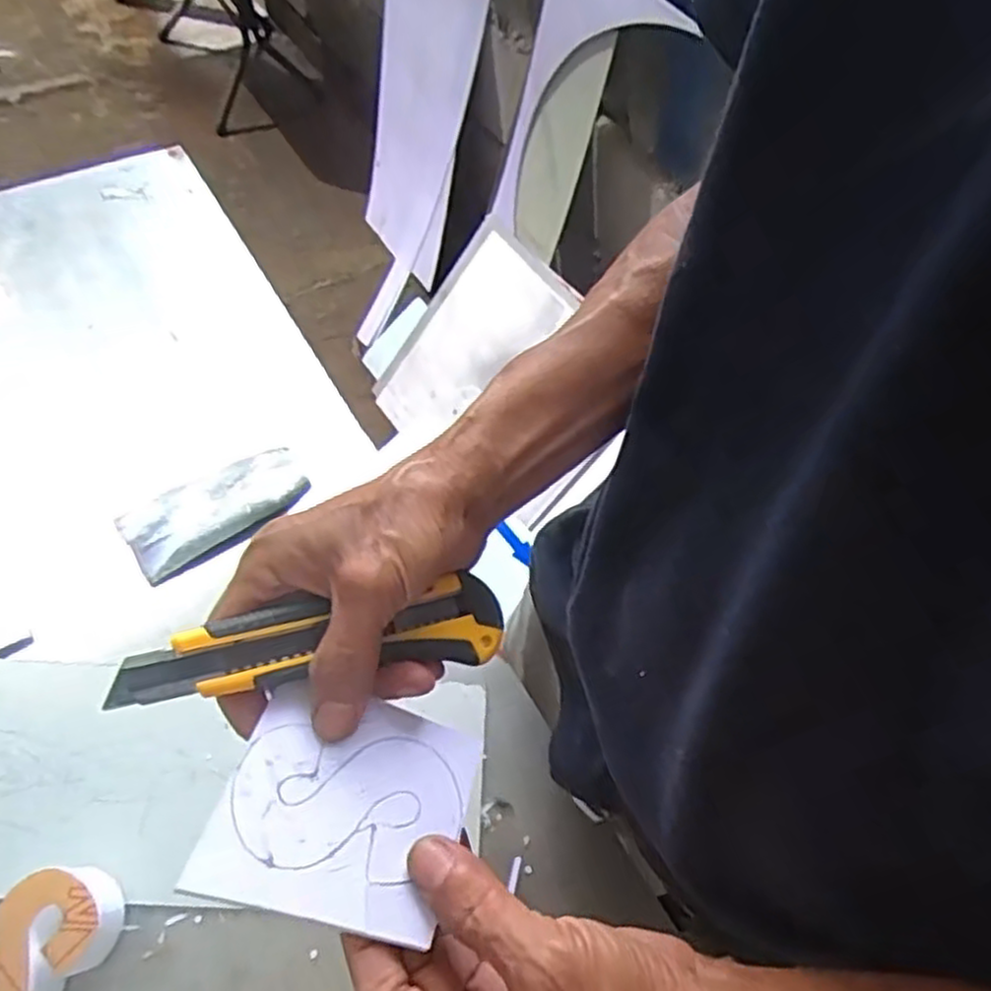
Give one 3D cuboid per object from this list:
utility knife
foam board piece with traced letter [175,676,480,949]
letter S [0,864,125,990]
[{"bbox_3d":[-0.071,0.061,0.315,0.156,0.012,0.033,-5,59,-23],"label":"utility knife"},{"bbox_3d":[-0.057,0.119,0.292,0.089,0.007,0.084,20,46,-5],"label":"foam board piece with traced letter"},{"bbox_3d":[-0.248,0.243,0.403,0.051,0.043,0.085,39,64,17],"label":"letter S"}]

